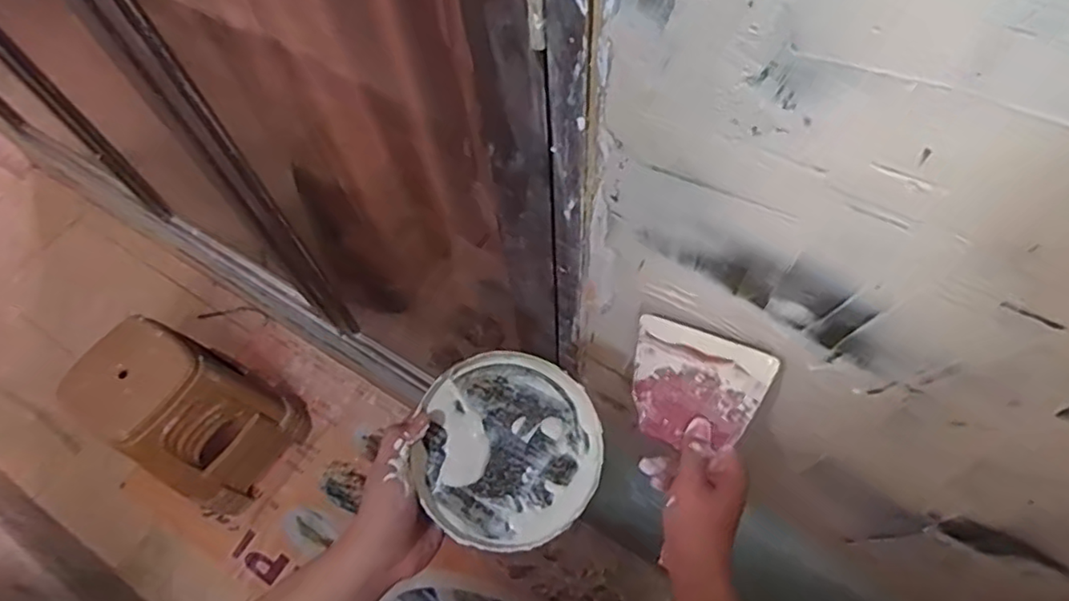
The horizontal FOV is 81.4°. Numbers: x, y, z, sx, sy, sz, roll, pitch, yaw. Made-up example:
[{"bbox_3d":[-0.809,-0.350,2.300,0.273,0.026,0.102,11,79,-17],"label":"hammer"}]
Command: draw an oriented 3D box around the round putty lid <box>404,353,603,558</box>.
[{"bbox_3d":[-0.021,0.117,0.491,0.144,0.018,0.145,4,68,-10],"label":"round putty lid"}]

